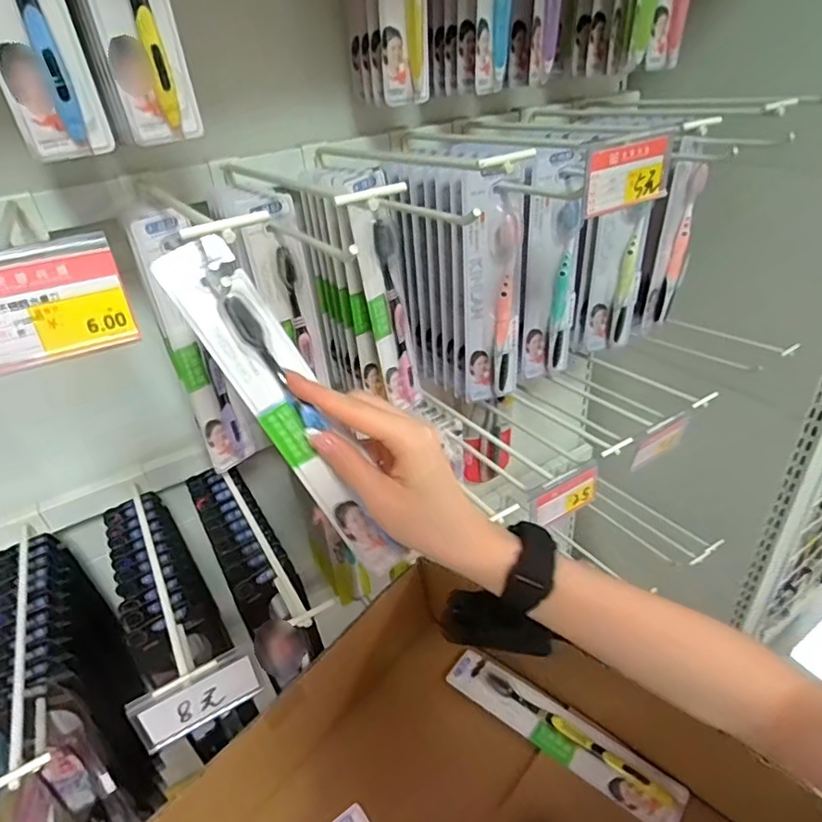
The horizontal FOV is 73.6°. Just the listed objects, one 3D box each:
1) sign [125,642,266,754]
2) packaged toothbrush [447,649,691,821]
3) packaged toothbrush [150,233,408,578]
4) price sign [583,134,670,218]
[{"bbox_3d":[-0.138,0.185,0.359,0.076,0.041,0.014,-21,37,-24],"label":"sign"},{"bbox_3d":[0.138,0.303,0.523,0.227,0.012,0.045,22,59,36],"label":"packaged toothbrush"},{"bbox_3d":[-0.071,0.003,0.335,0.021,0.226,0.043,-16,16,48],"label":"packaged toothbrush"},{"bbox_3d":[0.143,-0.155,0.360,0.074,0.041,0.004,-24,35,-21],"label":"price sign"}]

